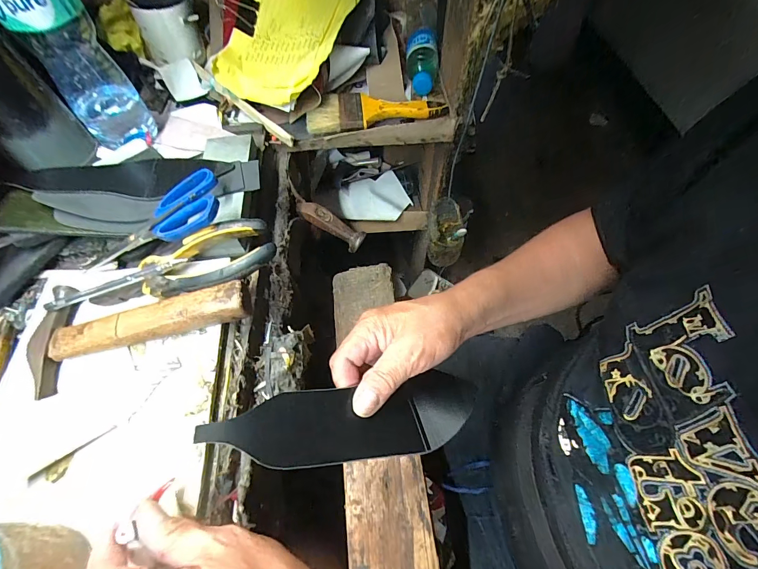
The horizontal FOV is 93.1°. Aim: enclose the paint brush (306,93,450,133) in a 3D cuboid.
[{"bbox_3d":[-0.001,-0.268,0.551,0.215,0.032,0.067,-6,58,-3],"label":"paint brush"}]

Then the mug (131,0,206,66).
[{"bbox_3d":[-0.346,-0.432,0.602,0.092,0.090,0.104,-14,59,-8],"label":"mug"}]

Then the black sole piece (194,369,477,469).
[{"bbox_3d":[-0.011,0.105,0.279,0.222,0.011,0.059,3,54,-29],"label":"black sole piece"}]

